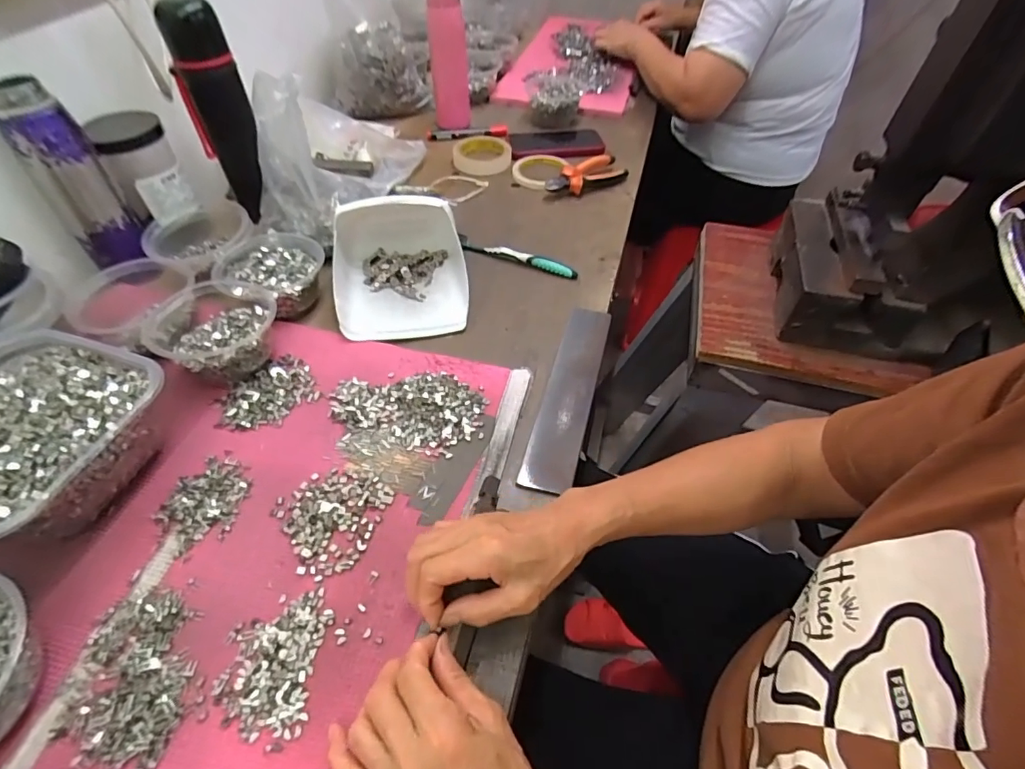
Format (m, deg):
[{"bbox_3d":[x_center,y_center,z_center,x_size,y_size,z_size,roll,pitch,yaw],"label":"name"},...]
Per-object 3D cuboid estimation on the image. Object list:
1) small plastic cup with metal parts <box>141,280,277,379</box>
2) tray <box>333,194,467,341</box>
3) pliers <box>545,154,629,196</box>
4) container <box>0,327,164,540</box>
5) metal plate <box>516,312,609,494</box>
[{"bbox_3d":[-0.304,-0.055,0.515,0.114,0.061,0.117,1,50,-1],"label":"small plastic cup with metal parts"},{"bbox_3d":[-0.134,-0.141,0.580,0.158,0.083,0.156,-9,51,-10],"label":"tray"},{"bbox_3d":[0.116,-0.328,0.784,0.139,0.024,0.055,-27,55,-22],"label":"pliers"},{"bbox_3d":[-0.406,0.045,0.416,0.186,0.084,0.169,15,51,10],"label":"container"},{"bbox_3d":[0.062,0.004,0.521,0.048,0.008,0.240,14,51,9],"label":"metal plate"}]

